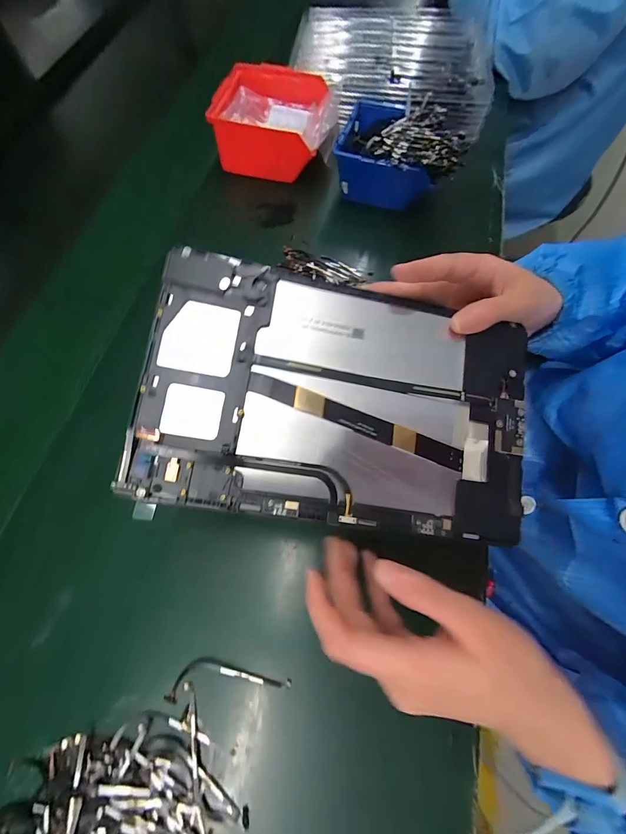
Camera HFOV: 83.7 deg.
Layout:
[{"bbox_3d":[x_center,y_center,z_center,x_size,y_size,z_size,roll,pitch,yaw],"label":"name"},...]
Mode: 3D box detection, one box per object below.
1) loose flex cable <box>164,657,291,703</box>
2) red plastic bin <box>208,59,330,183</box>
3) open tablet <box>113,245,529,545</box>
[{"bbox_3d":[-0.061,0.185,0.251,0.087,0.005,0.024,-6,67,-1],"label":"loose flex cable"},{"bbox_3d":[-0.056,-0.388,0.467,0.129,0.076,0.120,10,67,5],"label":"red plastic bin"},{"bbox_3d":[0.019,-0.012,0.219,0.235,0.008,0.149,10,79,-7],"label":"open tablet"}]

